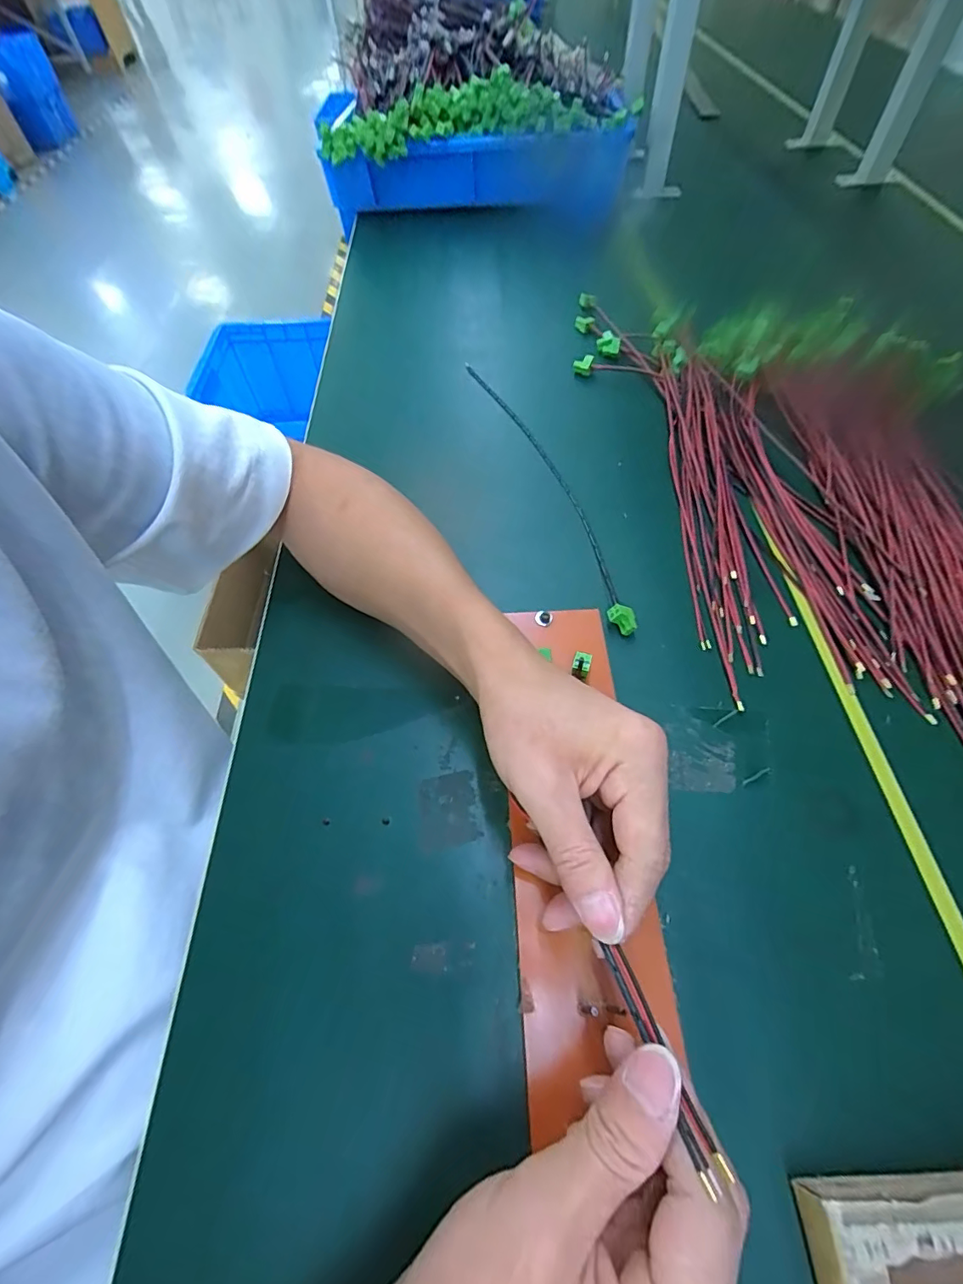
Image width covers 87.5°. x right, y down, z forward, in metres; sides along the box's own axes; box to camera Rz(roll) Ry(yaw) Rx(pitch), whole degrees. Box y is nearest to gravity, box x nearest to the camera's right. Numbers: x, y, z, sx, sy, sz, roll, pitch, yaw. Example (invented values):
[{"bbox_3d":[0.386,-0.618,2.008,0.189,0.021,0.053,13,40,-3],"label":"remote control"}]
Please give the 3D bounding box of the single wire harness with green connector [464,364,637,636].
[{"bbox_3d":[0.056,-0.155,0.442,0.035,0.019,0.364,-17,60,-7],"label":"single wire harness with green connector"}]

